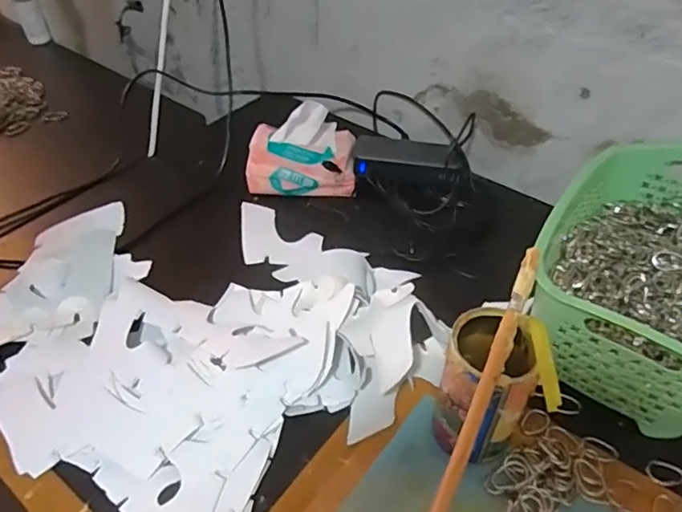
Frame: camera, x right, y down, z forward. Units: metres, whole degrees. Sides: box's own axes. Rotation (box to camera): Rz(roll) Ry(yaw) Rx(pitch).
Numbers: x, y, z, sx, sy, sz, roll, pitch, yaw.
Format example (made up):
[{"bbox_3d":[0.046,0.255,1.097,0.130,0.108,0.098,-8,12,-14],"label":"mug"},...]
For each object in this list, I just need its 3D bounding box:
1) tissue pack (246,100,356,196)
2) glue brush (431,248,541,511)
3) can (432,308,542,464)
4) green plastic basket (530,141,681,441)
[{"bbox_3d":[-0.050,-0.132,0.687,0.131,0.070,0.108,-1,45,-1],"label":"tissue pack"},{"bbox_3d":[0.093,0.082,0.349,0.012,0.006,0.268,19,48,19],"label":"glue brush"},{"bbox_3d":[0.109,0.101,0.415,0.070,0.127,0.063,27,51,24],"label":"can"},{"bbox_3d":[0.291,0.020,0.505,0.191,0.118,0.262,30,52,27],"label":"green plastic basket"}]

